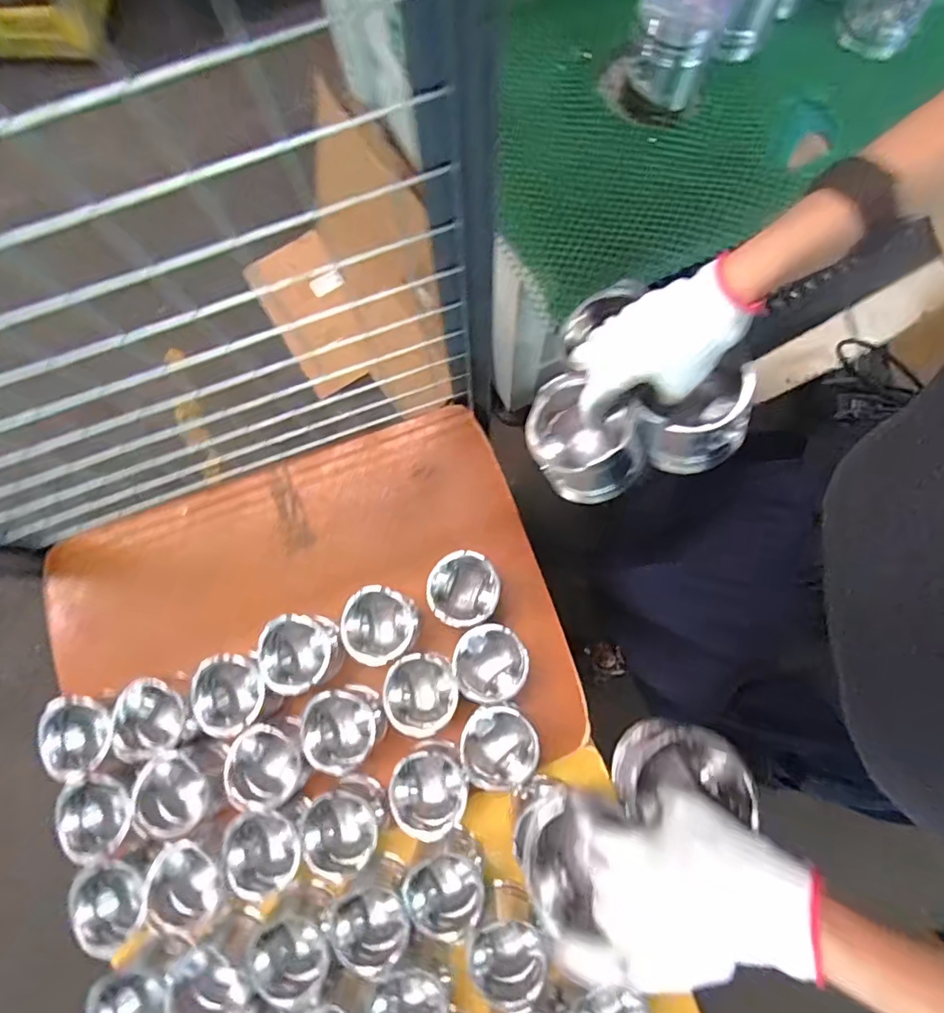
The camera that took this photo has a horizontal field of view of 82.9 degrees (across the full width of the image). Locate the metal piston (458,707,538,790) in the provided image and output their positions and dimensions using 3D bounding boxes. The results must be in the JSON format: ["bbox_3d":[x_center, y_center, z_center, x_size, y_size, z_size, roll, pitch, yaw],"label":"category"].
[{"bbox_3d":[0.032,0.287,0.652,0.090,0.060,0.084,-12,79,-1],"label":"metal piston"}]

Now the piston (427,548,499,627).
[{"bbox_3d":[-0.010,0.111,0.712,0.092,0.093,0.093,15,80,4],"label":"piston"}]

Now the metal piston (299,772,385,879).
[{"bbox_3d":[-0.154,0.387,0.650,0.089,0.066,0.098,42,83,8],"label":"metal piston"}]

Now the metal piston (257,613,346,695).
[{"bbox_3d":[-0.218,0.188,0.696,0.090,0.082,0.092,0,80,1],"label":"metal piston"}]

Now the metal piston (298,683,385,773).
[{"bbox_3d":[-0.161,0.275,0.666,0.088,0.086,0.088,0,80,1],"label":"metal piston"}]

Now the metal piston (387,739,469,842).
[{"bbox_3d":[-0.050,0.337,0.649,0.091,0.082,0.093,27,81,6],"label":"metal piston"}]

